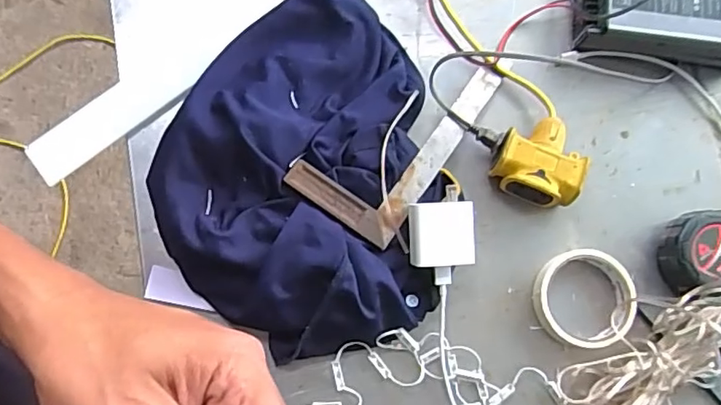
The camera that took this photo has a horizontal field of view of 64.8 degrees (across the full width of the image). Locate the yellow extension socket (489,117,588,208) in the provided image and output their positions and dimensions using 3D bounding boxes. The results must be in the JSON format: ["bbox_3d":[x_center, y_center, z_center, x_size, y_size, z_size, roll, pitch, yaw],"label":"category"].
[{"bbox_3d":[0.173,-0.040,0.553,0.083,0.046,0.078,25,79,4],"label":"yellow extension socket"}]

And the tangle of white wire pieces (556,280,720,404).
[{"bbox_3d":[0.279,0.153,0.515,0.185,0.044,0.110,-30,81,-7],"label":"tangle of white wire pieces"}]

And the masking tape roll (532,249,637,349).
[{"bbox_3d":[0.210,0.090,0.535,0.086,0.029,0.088,2,79,-1],"label":"masking tape roll"}]

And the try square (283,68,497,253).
[{"bbox_3d":[0.038,-0.071,0.554,0.111,0.009,0.223,34,69,7],"label":"try square"}]

